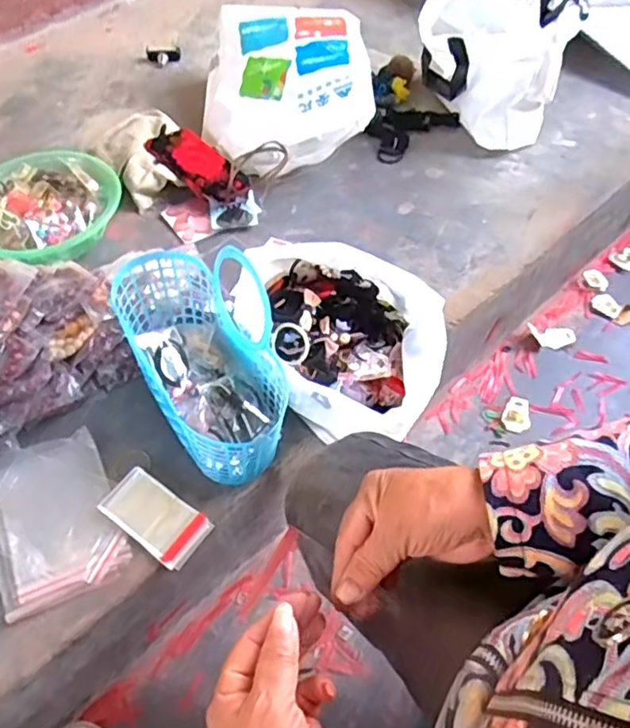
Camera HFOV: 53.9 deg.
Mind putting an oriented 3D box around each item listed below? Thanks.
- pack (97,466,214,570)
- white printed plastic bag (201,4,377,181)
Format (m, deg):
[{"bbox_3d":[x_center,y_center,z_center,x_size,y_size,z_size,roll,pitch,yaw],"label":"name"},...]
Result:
[{"bbox_3d":[-0.183,0.174,0.712,0.122,0.008,0.066,29,59,21],"label":"pack"},{"bbox_3d":[-0.054,-0.482,1.092,0.284,0.143,0.337,-3,53,-1],"label":"white printed plastic bag"}]

